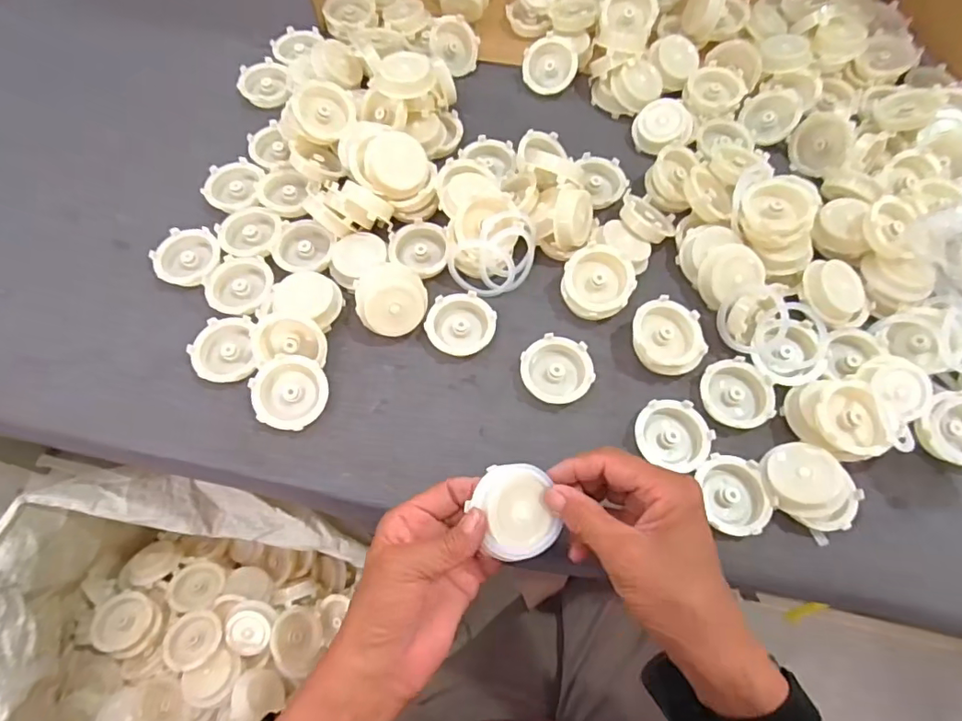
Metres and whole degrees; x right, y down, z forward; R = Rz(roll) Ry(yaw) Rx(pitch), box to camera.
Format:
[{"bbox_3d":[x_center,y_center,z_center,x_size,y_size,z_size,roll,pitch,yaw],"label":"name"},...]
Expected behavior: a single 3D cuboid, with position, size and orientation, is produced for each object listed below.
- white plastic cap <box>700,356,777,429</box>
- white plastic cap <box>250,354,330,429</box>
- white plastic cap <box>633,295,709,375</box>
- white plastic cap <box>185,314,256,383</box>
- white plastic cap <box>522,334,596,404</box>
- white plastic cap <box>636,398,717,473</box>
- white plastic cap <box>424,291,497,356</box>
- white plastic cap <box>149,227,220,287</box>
[{"bbox_3d":[0.213,0.027,0.440,0.057,0.014,0.057,0,68,0],"label":"white plastic cap"},{"bbox_3d":[-0.155,0.027,0.431,0.058,0.020,0.058,0,68,0],"label":"white plastic cap"},{"bbox_3d":[0.156,-0.020,0.448,0.061,0.019,0.061,1,79,-4],"label":"white plastic cap"},{"bbox_3d":[-0.217,-0.009,0.449,0.051,0.014,0.060,-12,68,-5],"label":"white plastic cap"},{"bbox_3d":[0.064,0.008,0.447,0.059,0.018,0.054,0,68,0],"label":"white plastic cap"},{"bbox_3d":[0.154,0.059,0.425,0.057,0.014,0.052,0,68,0],"label":"white plastic cap"},{"bbox_3d":[-0.017,-0.030,0.462,0.059,0.014,0.055,0,68,0],"label":"white plastic cap"},{"bbox_3d":[-0.270,-0.096,0.490,0.059,0.017,0.056,0,68,0],"label":"white plastic cap"}]

